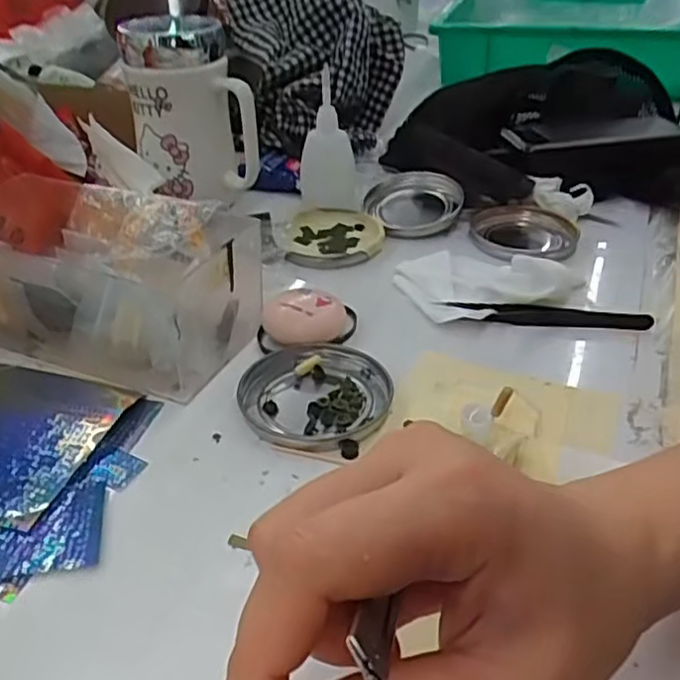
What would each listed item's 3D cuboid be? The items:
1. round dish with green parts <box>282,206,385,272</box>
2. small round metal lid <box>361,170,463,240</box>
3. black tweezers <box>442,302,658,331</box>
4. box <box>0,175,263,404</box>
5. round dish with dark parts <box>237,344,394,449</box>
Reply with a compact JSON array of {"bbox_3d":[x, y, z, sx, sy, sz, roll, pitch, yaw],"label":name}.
[{"bbox_3d":[-0.006,-0.078,0.520,0.073,0.012,0.076,0,34,0],"label":"round dish with green parts"},{"bbox_3d":[0.058,-0.110,0.553,0.074,0.022,0.082,3,35,5],"label":"small round metal lid"},{"bbox_3d":[0.129,-0.015,0.429,0.117,0.009,0.016,6,35,9],"label":"black tweezers"},{"bbox_3d":[-0.142,-0.039,0.409,0.180,0.074,0.097,13,37,18],"label":"box"},{"bbox_3d":[-0.013,0.028,0.369,0.076,0.010,0.074,0,34,0],"label":"round dish with dark parts"}]

